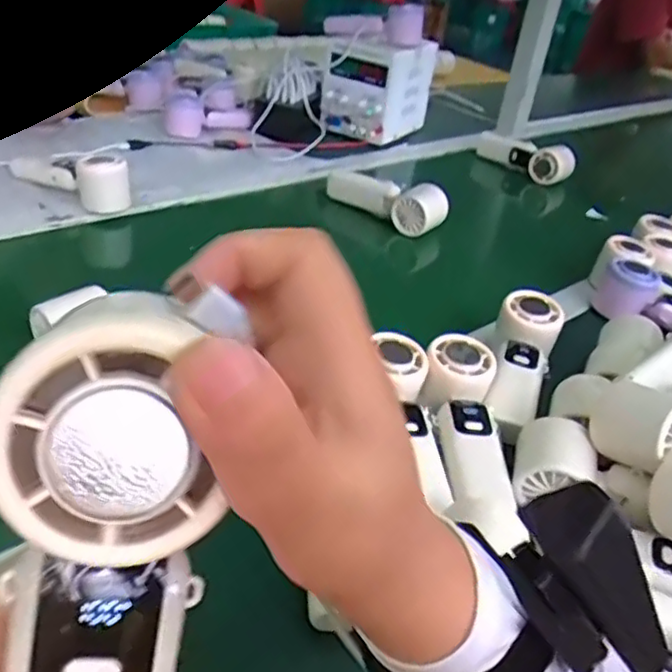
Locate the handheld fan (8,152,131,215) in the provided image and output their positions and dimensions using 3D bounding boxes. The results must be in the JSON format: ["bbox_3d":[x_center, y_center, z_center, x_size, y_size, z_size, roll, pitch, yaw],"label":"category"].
[{"bbox_3d":[-0.319,-0.198,0.787,0.169,0.054,0.054,22,36,23],"label":"handheld fan"}]

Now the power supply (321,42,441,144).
[{"bbox_3d":[0.080,-0.449,1.190,0.138,0.145,0.177,22,36,22],"label":"power supply"}]

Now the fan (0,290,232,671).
[{"bbox_3d":[-0.053,0.053,0.160,0.044,0.122,0.037,10,20,5],"label":"fan"}]

